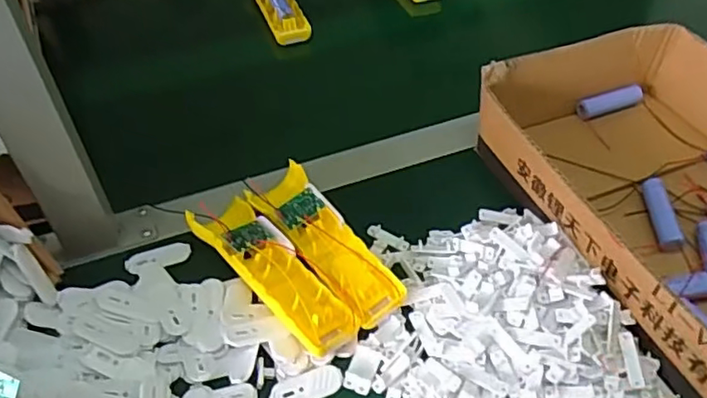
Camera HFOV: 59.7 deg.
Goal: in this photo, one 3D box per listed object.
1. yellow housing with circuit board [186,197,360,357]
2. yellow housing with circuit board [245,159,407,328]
[{"bbox_3d":[-0.060,0.051,0.455,0.050,0.026,0.147,-33,55,-27],"label":"yellow housing with circuit board"},{"bbox_3d":[-0.021,0.030,0.476,0.046,0.024,0.147,-30,54,-25],"label":"yellow housing with circuit board"}]

